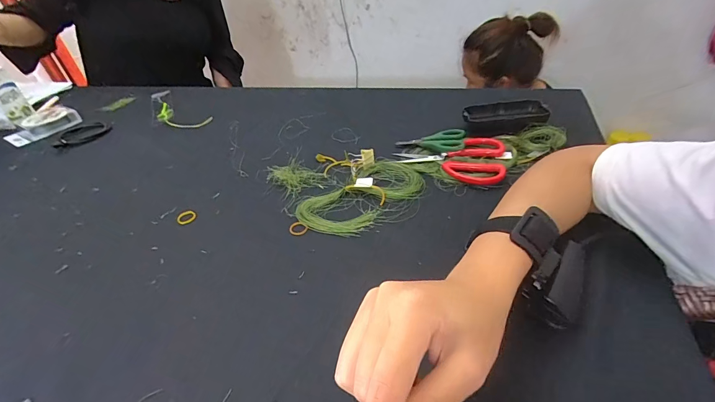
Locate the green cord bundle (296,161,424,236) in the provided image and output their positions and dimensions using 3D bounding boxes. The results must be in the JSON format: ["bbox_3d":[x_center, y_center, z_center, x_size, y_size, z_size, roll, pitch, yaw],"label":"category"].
[{"bbox_3d":[0.009,-0.009,0.418,0.154,0.008,0.087,-30,45,-24],"label":"green cord bundle"}]

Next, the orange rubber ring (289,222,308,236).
[{"bbox_3d":[-0.066,0.030,0.390,0.021,0.005,0.018,-15,41,-10],"label":"orange rubber ring"}]

